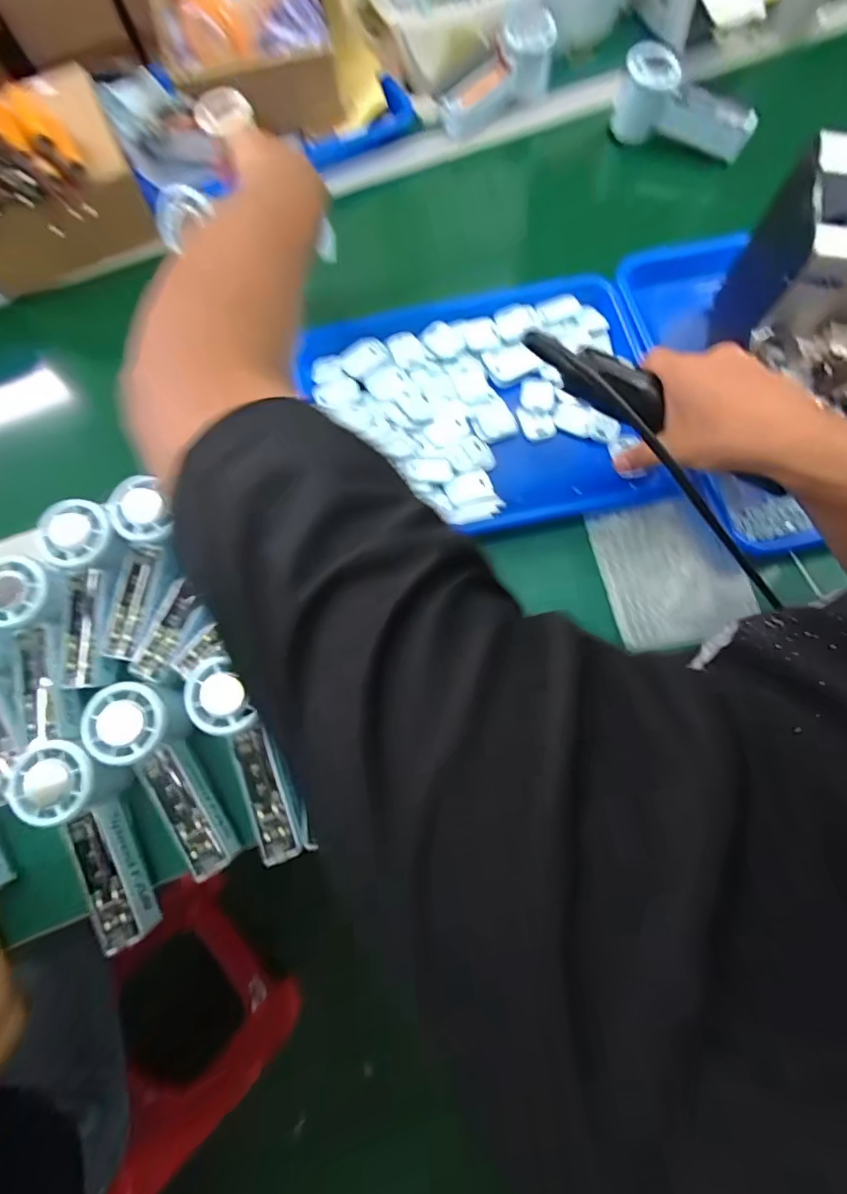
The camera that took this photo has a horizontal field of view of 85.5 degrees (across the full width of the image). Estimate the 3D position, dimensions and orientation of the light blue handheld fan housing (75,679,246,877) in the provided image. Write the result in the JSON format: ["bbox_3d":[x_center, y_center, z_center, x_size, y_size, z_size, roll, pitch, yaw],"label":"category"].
[{"bbox_3d":[-0.188,0.132,0.336,0.056,0.041,0.146,-30,74,-6],"label":"light blue handheld fan housing"}]

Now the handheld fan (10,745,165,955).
[{"bbox_3d":[-0.238,0.174,0.328,0.055,0.054,0.150,-20,74,-3],"label":"handheld fan"}]

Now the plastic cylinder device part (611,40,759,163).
[{"bbox_3d":[0.303,-0.567,0.529,0.156,0.065,0.061,24,76,9],"label":"plastic cylinder device part"}]

